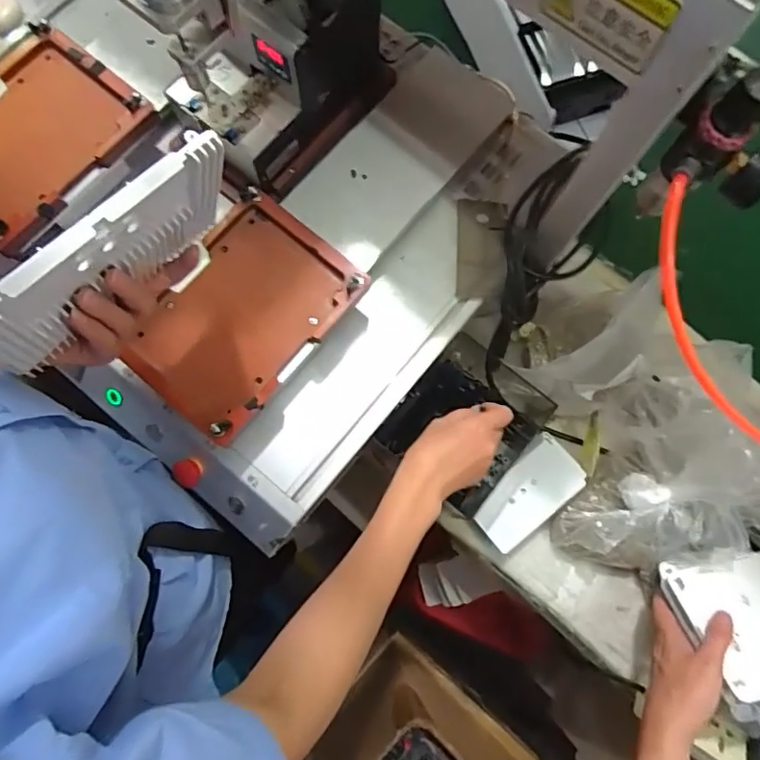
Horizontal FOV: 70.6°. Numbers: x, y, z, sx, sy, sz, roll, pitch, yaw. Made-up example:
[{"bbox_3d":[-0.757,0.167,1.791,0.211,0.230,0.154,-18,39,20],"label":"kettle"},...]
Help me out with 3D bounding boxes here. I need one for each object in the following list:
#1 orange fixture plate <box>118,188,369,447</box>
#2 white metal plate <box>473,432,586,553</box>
[{"bbox_3d":[-0.139,-0.066,0.533,0.154,0.021,0.218,40,80,7],"label":"orange fixture plate"},{"bbox_3d":[0.185,0.141,0.675,0.146,0.016,0.078,-40,83,-6],"label":"white metal plate"}]

